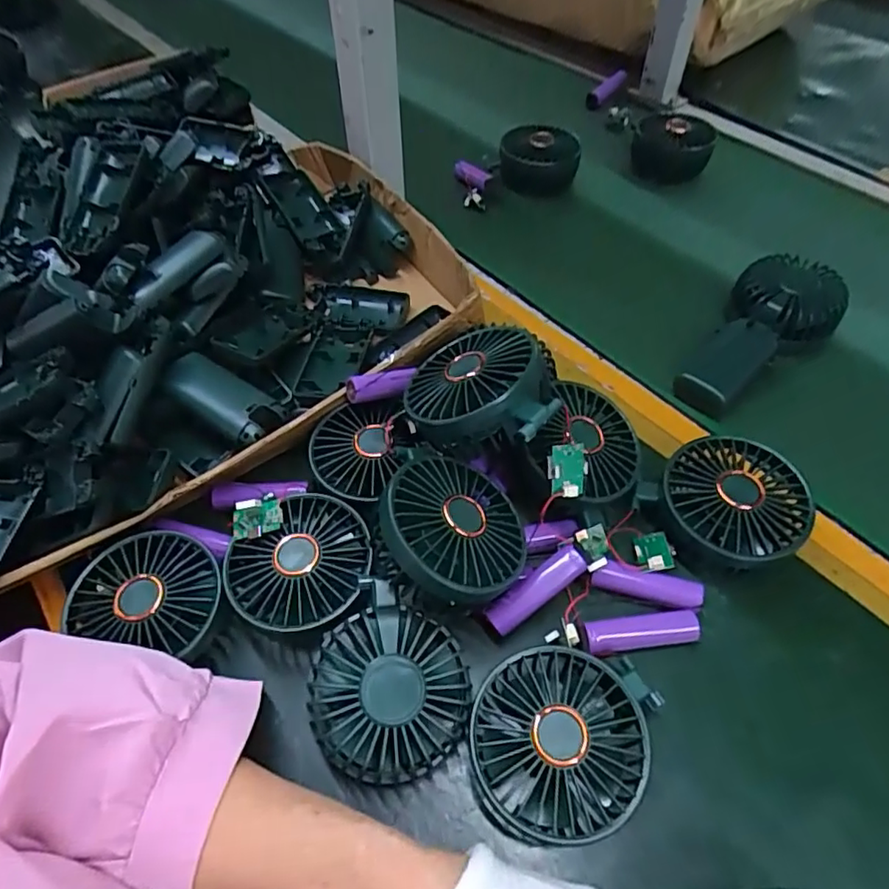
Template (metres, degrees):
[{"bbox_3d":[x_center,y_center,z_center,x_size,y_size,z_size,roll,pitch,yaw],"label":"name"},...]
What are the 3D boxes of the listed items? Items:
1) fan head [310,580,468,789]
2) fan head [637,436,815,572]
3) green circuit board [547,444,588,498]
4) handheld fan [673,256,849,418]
[{"bbox_3d":[-0.033,0.131,0.311,0.087,0.042,0.080,0,53,0],"label":"fan head"},{"bbox_3d":[0.180,0.039,0.370,0.079,0.044,0.084,0,53,0],"label":"fan head"},{"bbox_3d":[0.072,0.015,0.342,0.022,0.007,0.031,2,90,-4],"label":"green circuit board"},{"bbox_3d":[0.260,-0.092,0.488,0.174,0.046,0.080,-43,63,-10],"label":"handheld fan"}]

